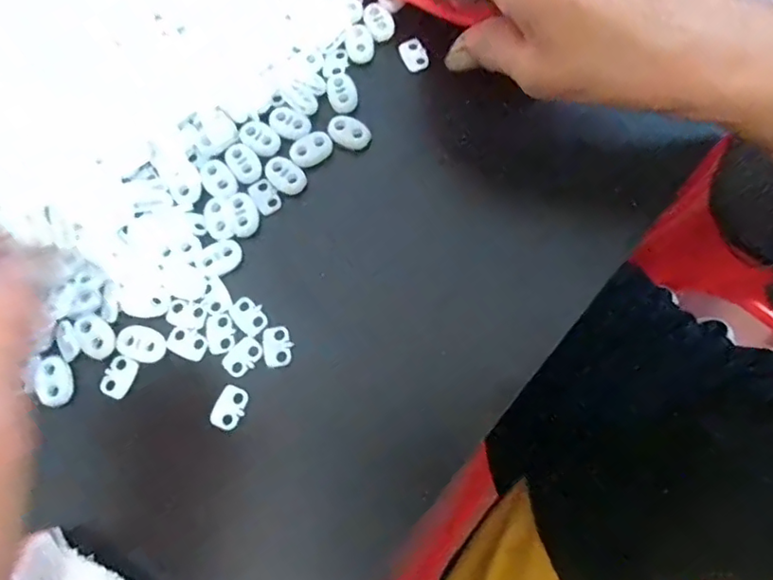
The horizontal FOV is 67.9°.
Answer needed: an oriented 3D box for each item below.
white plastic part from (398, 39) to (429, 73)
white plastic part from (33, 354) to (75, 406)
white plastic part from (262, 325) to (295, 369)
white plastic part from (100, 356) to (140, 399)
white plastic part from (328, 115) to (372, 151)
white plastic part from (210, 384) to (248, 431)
[{"bbox_3d":[0.015,-0.128,0.312,0.012,0.004,0.018,-26,75,-7],"label":"white plastic part"},{"bbox_3d":[-0.151,0.041,0.261,0.014,0.005,0.022,-19,74,-5],"label":"white plastic part"},{"bbox_3d":[-0.051,0.026,0.266,0.013,0.004,0.019,-8,73,-2],"label":"white plastic part"},{"bbox_3d":[-0.123,0.040,0.263,0.013,0.004,0.019,24,75,8],"label":"white plastic part"},{"bbox_3d":[-0.019,-0.082,0.296,0.022,0.004,0.016,22,75,7],"label":"white plastic part"},{"bbox_3d":[-0.071,0.053,0.258,0.013,0.004,0.019,29,76,9],"label":"white plastic part"}]

